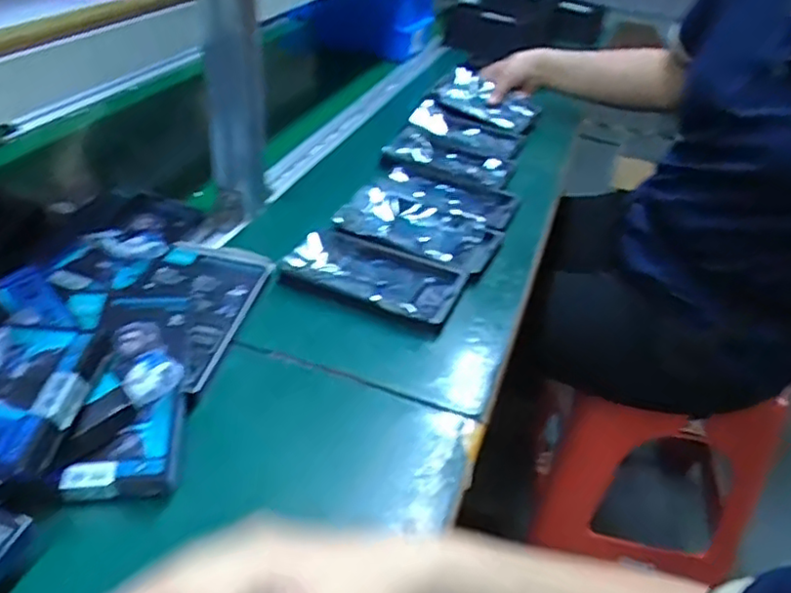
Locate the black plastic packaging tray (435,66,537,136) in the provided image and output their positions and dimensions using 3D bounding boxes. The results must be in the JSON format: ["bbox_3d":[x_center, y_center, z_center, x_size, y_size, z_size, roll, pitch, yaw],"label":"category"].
[{"bbox_3d":[0.139,-0.309,1.029,0.171,0.035,0.112,29,43,17],"label":"black plastic packaging tray"}]

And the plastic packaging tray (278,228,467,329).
[{"bbox_3d":[-0.017,-0.026,0.627,0.161,0.023,0.095,18,38,17],"label":"plastic packaging tray"}]

